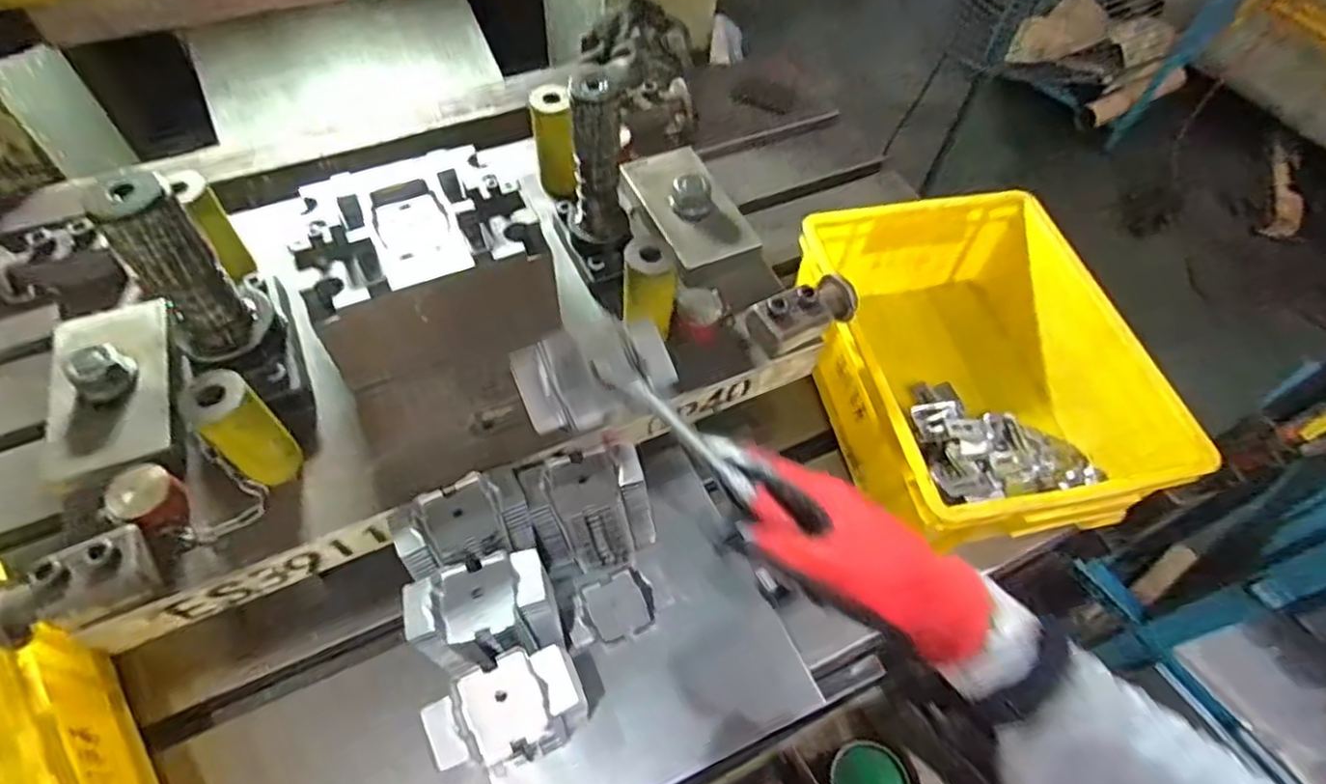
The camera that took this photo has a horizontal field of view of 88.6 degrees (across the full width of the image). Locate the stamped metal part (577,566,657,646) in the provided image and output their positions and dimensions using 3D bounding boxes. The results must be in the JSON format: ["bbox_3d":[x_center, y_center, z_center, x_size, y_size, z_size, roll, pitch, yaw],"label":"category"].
[{"bbox_3d":[-0.037,0.181,0.575,0.057,0.006,0.054,-23,74,-6],"label":"stamped metal part"}]

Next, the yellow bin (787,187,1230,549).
[{"bbox_3d":[0.301,-0.018,0.679,0.269,0.145,0.347,-10,58,-9],"label":"yellow bin"}]

